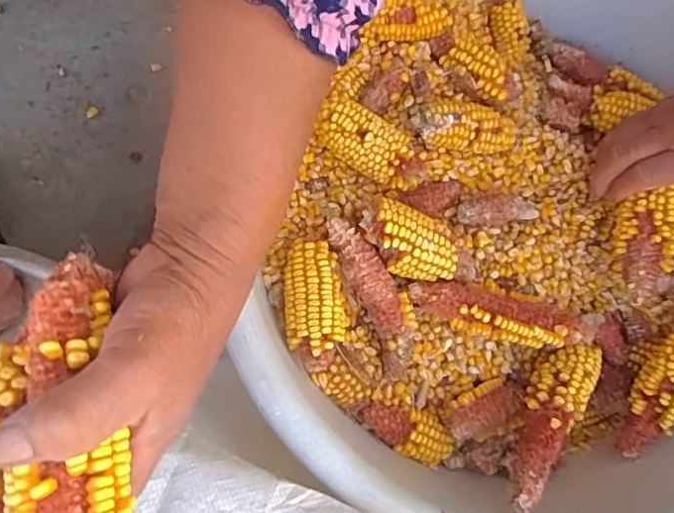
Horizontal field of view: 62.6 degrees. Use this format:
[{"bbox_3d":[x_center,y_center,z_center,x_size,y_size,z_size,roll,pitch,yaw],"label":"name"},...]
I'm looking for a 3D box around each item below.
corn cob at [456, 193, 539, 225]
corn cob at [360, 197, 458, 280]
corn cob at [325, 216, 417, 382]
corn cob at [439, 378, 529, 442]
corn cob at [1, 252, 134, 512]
[{"bbox_3d":[0.129,-0.037,0.440,0.065,0.019,0.018,-3,69,-15],"label":"corn cob"},{"bbox_3d":[0.053,-0.009,0.400,0.075,0.035,0.036,38,53,-7],"label":"corn cob"},{"bbox_3d":[0.029,0.028,0.412,0.034,0.025,0.125,-26,97,-9],"label":"corn cob"},{"bbox_3d":[0.116,0.120,0.431,0.066,0.034,0.040,-14,70,-5],"label":"corn cob"},{"bbox_3d":[-0.106,0.070,0.220,0.042,0.031,0.155,-11,71,-4],"label":"corn cob"}]

